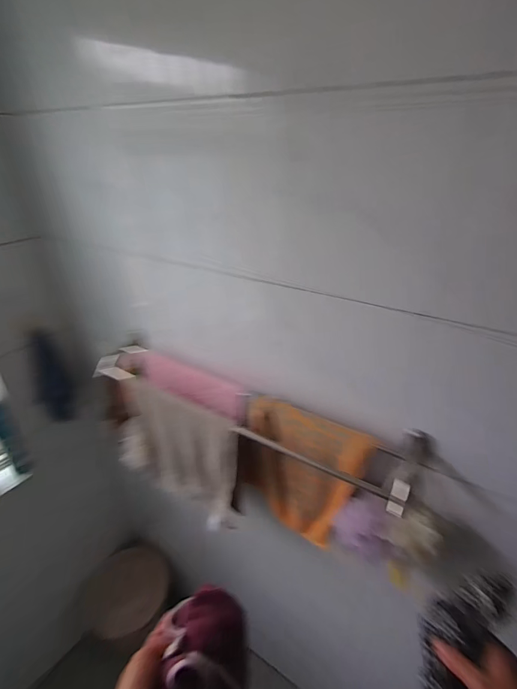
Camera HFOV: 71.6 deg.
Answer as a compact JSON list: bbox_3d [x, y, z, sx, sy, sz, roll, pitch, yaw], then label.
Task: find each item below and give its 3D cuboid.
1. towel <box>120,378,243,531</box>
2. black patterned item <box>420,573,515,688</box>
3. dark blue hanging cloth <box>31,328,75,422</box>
[{"bbox_3d":[-0.235,0.279,0.973,0.466,0.368,0.068,23,38,34],"label":"towel"},{"bbox_3d":[0.231,0.323,0.410,0.063,0.042,0.147,29,83,40],"label":"black patterned item"},{"bbox_3d":[-0.691,0.115,1.195,0.101,0.345,0.028,-24,38,-33],"label":"dark blue hanging cloth"}]

